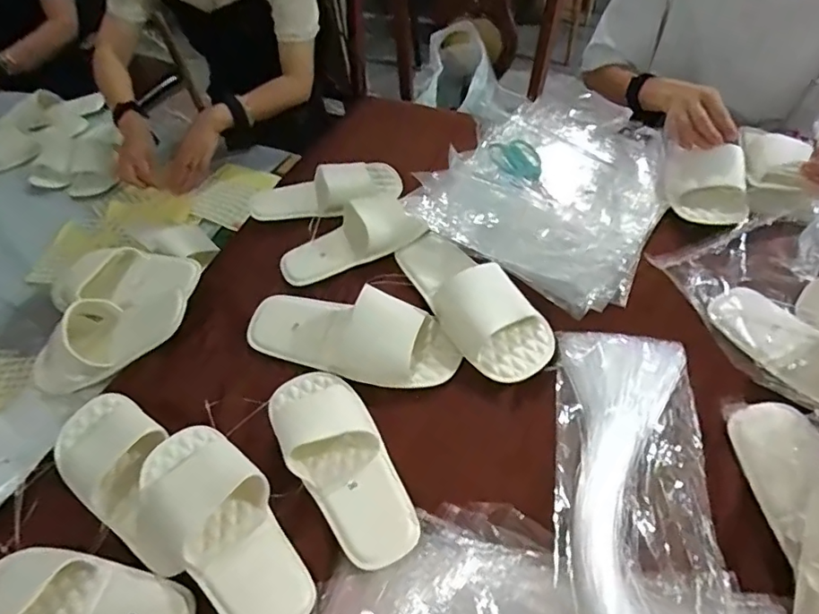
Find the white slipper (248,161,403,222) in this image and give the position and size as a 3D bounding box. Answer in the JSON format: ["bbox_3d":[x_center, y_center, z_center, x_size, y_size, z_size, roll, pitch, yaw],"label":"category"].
[{"bbox_3d":[-0.138,-0.187,0.856,0.237,0.067,0.121,-5,51,20],"label":"white slipper"}]

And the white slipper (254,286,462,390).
[{"bbox_3d":[-0.077,0.030,0.650,0.272,0.060,0.104,8,54,12],"label":"white slipper"}]

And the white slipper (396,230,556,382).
[{"bbox_3d":[0.072,-0.023,0.672,0.105,0.054,0.265,-31,56,-17],"label":"white slipper"}]

